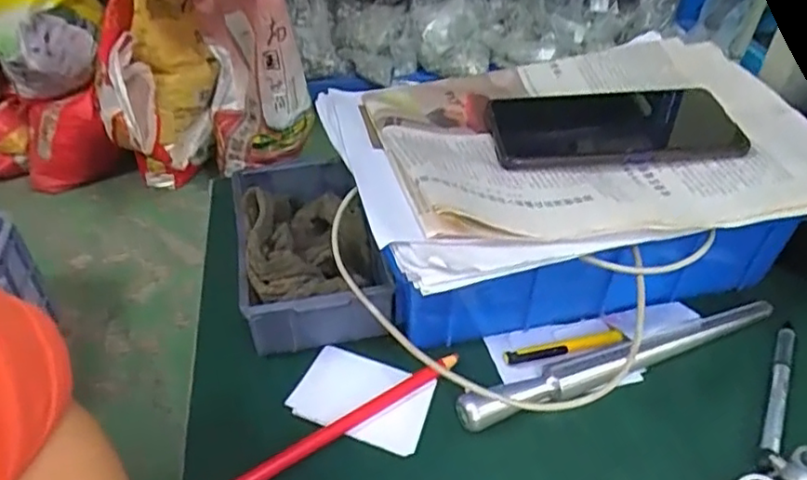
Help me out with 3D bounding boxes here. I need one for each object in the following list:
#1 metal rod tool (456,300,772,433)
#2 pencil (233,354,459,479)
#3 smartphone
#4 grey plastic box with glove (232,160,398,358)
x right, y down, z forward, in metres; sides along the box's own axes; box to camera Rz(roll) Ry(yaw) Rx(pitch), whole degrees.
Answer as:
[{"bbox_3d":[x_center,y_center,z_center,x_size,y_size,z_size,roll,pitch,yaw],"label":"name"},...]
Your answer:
[{"bbox_3d":[0.143,0.075,0.402,0.235,0.022,0.019,-16,45,-18],"label":"metal rod tool"},{"bbox_3d":[-0.037,0.110,0.373,0.165,0.010,0.011,-24,48,-25],"label":"pencil"},{"bbox_3d":[0.138,-0.077,0.421,0.158,0.009,0.077,-3,42,-5],"label":"smartphone"},{"bbox_3d":[-0.067,0.003,0.442,0.092,0.070,0.150,-9,43,-10],"label":"grey plastic box with glove"}]

